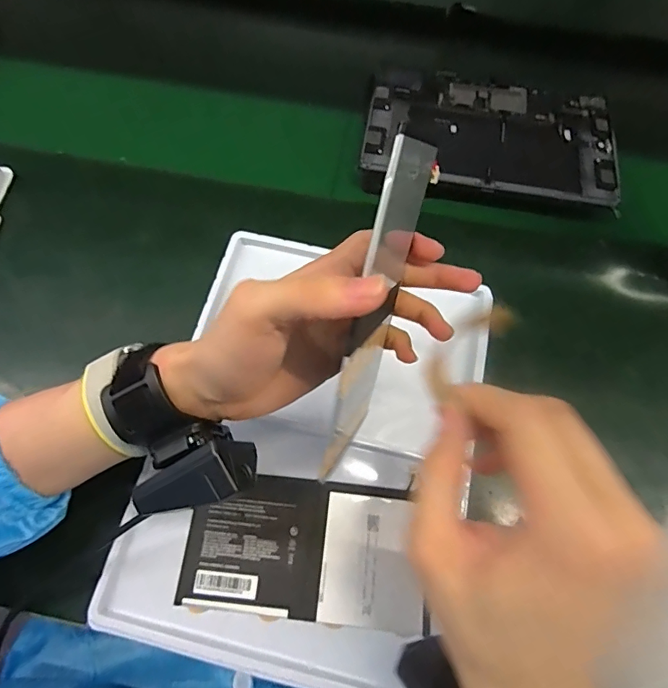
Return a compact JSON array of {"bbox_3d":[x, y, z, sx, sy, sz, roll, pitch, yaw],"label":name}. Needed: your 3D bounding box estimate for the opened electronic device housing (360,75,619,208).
[{"bbox_3d":[0.159,-0.213,0.463,0.246,0.012,0.148,9,66,2],"label":"opened electronic device housing"}]

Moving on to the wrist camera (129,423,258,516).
[{"bbox_3d":[-0.077,0.076,0.245,0.067,0.027,0.026,-25,68,7],"label":"wrist camera"}]

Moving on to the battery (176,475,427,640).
[{"bbox_3d":[-0.021,0.146,0.324,0.164,0.008,0.091,7,66,1],"label":"battery"}]

